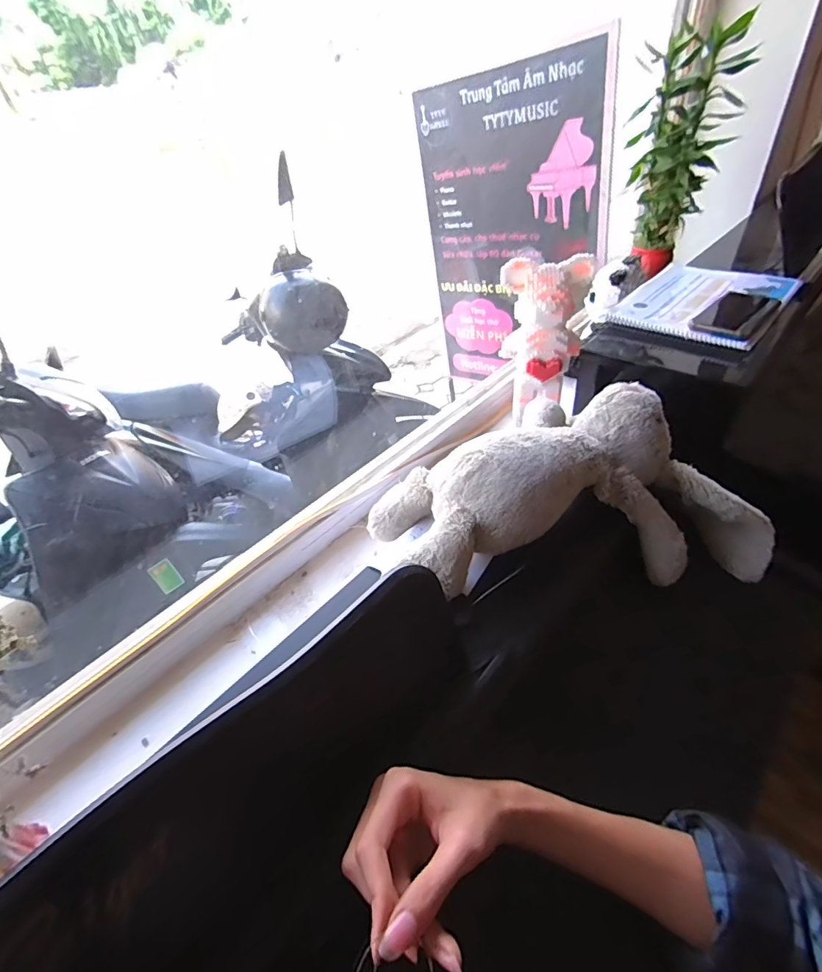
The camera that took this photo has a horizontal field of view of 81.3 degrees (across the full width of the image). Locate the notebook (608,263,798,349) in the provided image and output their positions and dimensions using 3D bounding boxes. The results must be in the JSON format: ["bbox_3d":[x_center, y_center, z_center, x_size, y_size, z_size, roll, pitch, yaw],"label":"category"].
[{"bbox_3d":[0.481,-0.306,0.783,0.286,0.016,0.216,-36,47,-28],"label":"notebook"}]

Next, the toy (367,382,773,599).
[{"bbox_3d":[0.188,0.017,0.541,0.412,0.172,0.172,-12,41,-5],"label":"toy"}]

